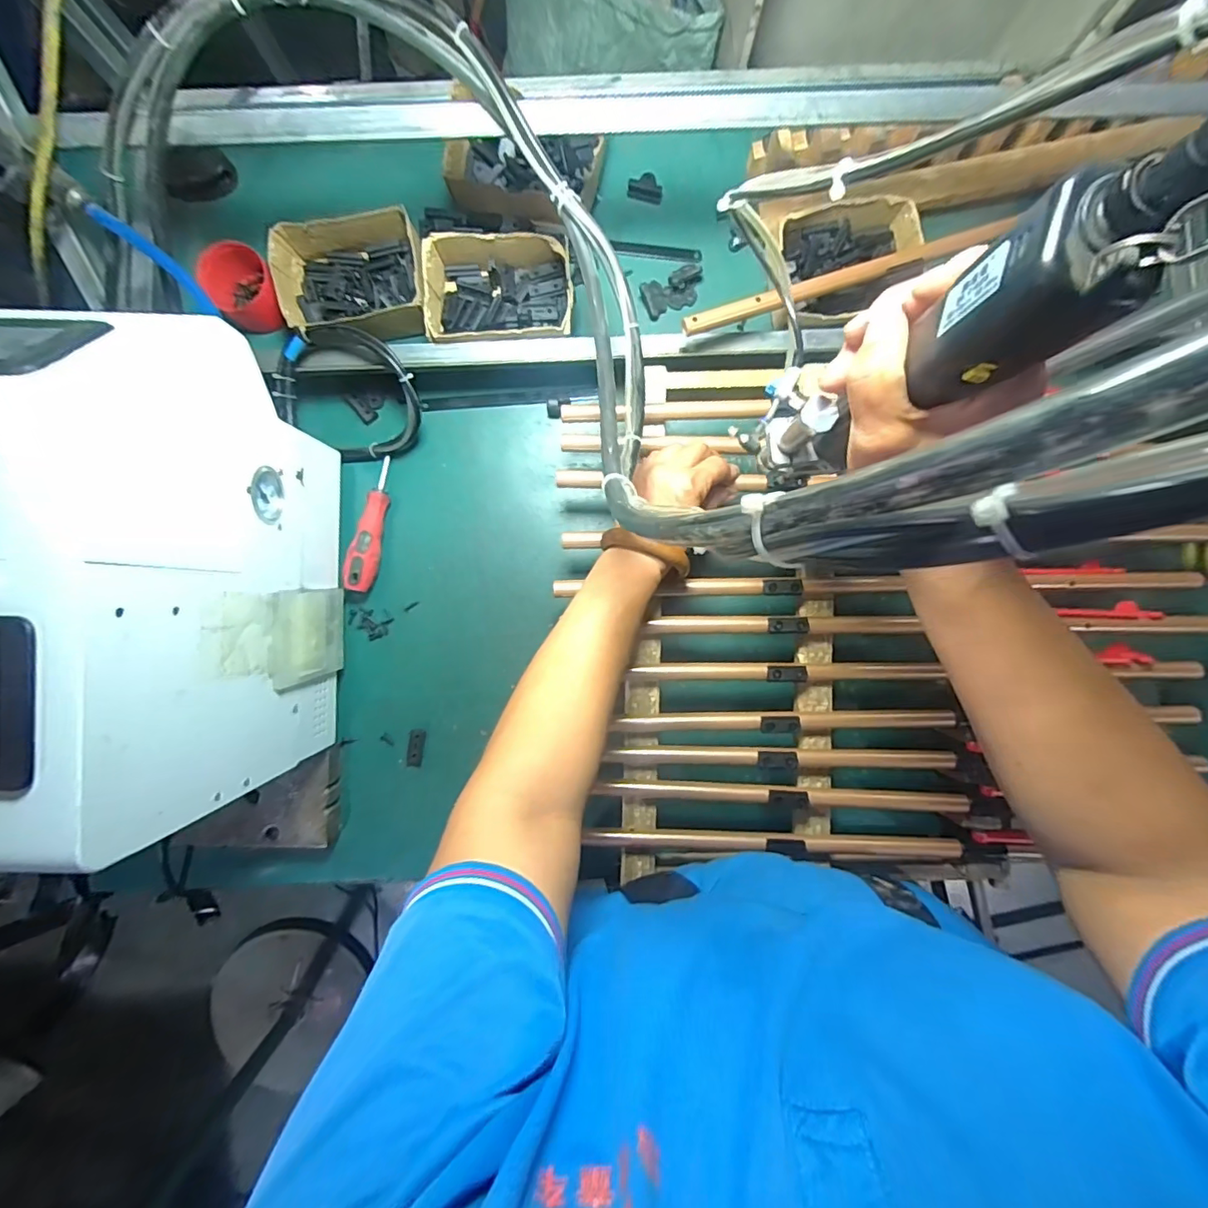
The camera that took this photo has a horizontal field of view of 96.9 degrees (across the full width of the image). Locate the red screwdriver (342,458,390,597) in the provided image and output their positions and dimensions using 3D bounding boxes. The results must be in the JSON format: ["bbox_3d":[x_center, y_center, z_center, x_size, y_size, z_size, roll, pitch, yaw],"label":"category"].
[{"bbox_3d":[-0.233,-0.080,0.540,0.024,0.032,0.136,15,91,0],"label":"red screwdriver"}]

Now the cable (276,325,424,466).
[{"bbox_3d":[-0.240,-0.199,0.515,0.123,0.046,0.127,-10,122,0],"label":"cable"}]

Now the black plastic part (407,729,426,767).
[{"bbox_3d":[-0.196,0.150,0.559,0.016,0.006,0.039,8,91,0],"label":"black plastic part"}]

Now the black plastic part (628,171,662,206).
[{"bbox_3d":[0.042,-0.424,0.545,0.034,0.004,0.028,10,91,0],"label":"black plastic part"}]

